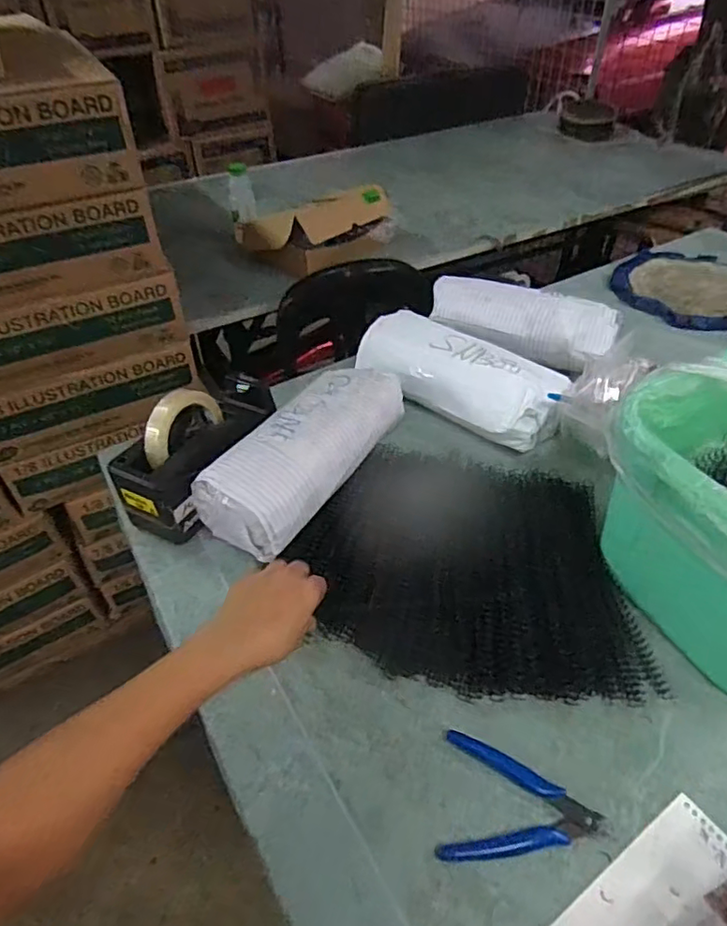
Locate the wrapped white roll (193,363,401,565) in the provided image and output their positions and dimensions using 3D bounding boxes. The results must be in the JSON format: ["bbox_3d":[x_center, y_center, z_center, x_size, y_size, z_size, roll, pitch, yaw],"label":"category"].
[{"bbox_3d":[-0.060,-0.016,0.645,0.111,0.069,0.251,23,49,25],"label":"wrapped white roll"}]

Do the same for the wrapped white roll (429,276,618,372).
[{"bbox_3d":[0.211,-0.197,0.813,0.256,0.067,0.095,20,48,23],"label":"wrapped white roll"}]

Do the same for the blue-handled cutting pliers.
[{"bbox_3d":[0.115,0.248,0.432,0.112,0.007,0.084,4,44,8],"label":"blue-handled cutting pliers"}]

